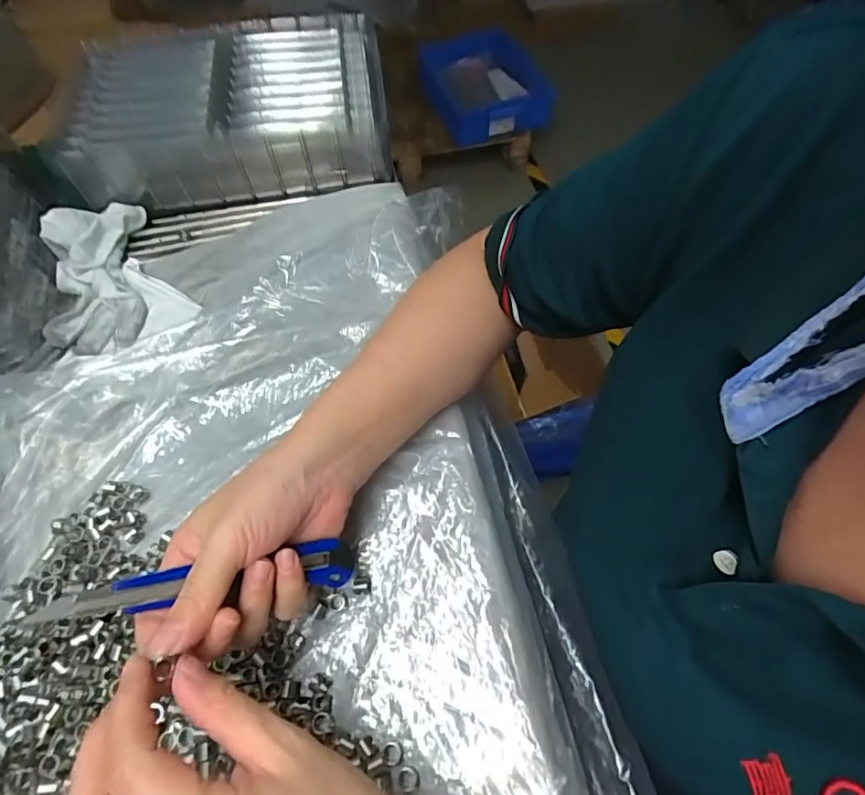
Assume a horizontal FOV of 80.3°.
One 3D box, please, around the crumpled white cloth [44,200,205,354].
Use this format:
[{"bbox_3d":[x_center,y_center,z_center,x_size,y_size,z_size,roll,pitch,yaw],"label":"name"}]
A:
[{"bbox_3d":[-0.272,-0.103,0.419,0.105,0.038,0.145,-31,64,-16],"label":"crumpled white cloth"}]

